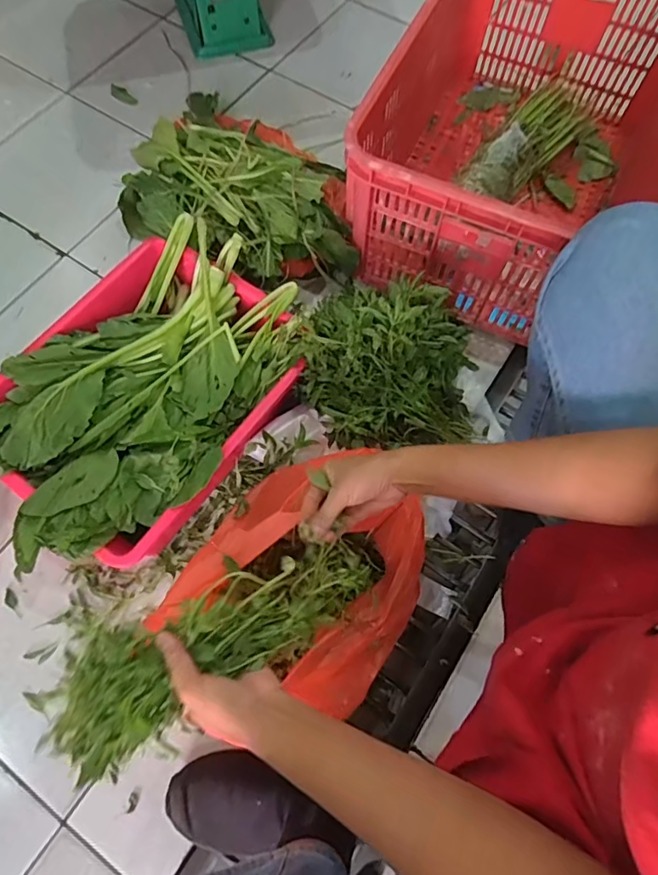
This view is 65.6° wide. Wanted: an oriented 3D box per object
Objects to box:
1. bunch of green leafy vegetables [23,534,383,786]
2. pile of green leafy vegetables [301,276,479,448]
[{"bbox_3d":[-0.092,0.171,0.445,0.293,0.048,0.100,-24,70,-18],"label":"bunch of green leafy vegetables"},{"bbox_3d":[0.088,-0.104,0.705,0.238,0.159,0.208,-4,69,-1],"label":"pile of green leafy vegetables"}]

